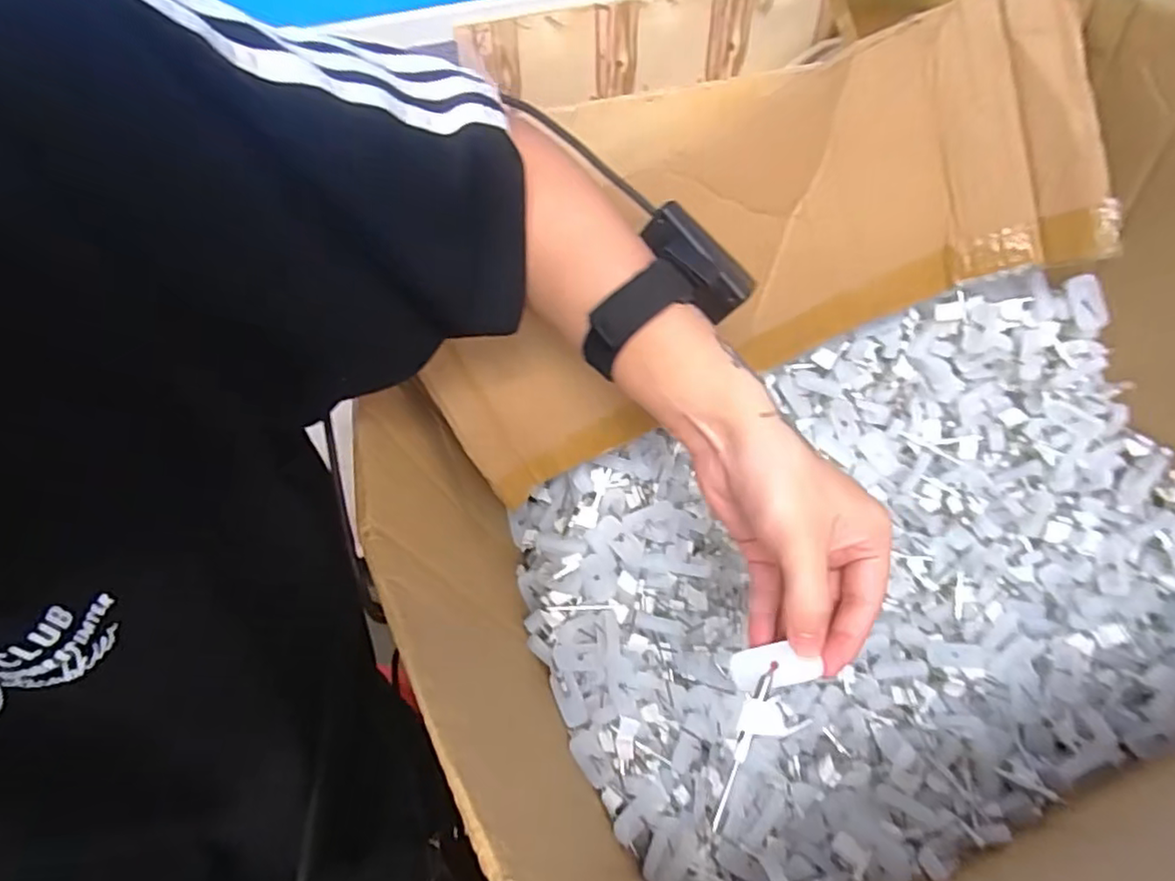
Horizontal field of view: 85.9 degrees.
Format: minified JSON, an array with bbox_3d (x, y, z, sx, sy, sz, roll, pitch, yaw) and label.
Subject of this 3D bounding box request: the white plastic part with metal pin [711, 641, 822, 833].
[{"bbox_3d":[0.076,0.131,0.285,0.036,0.021,0.081,20,51,18],"label":"white plastic part with metal pin"}]

